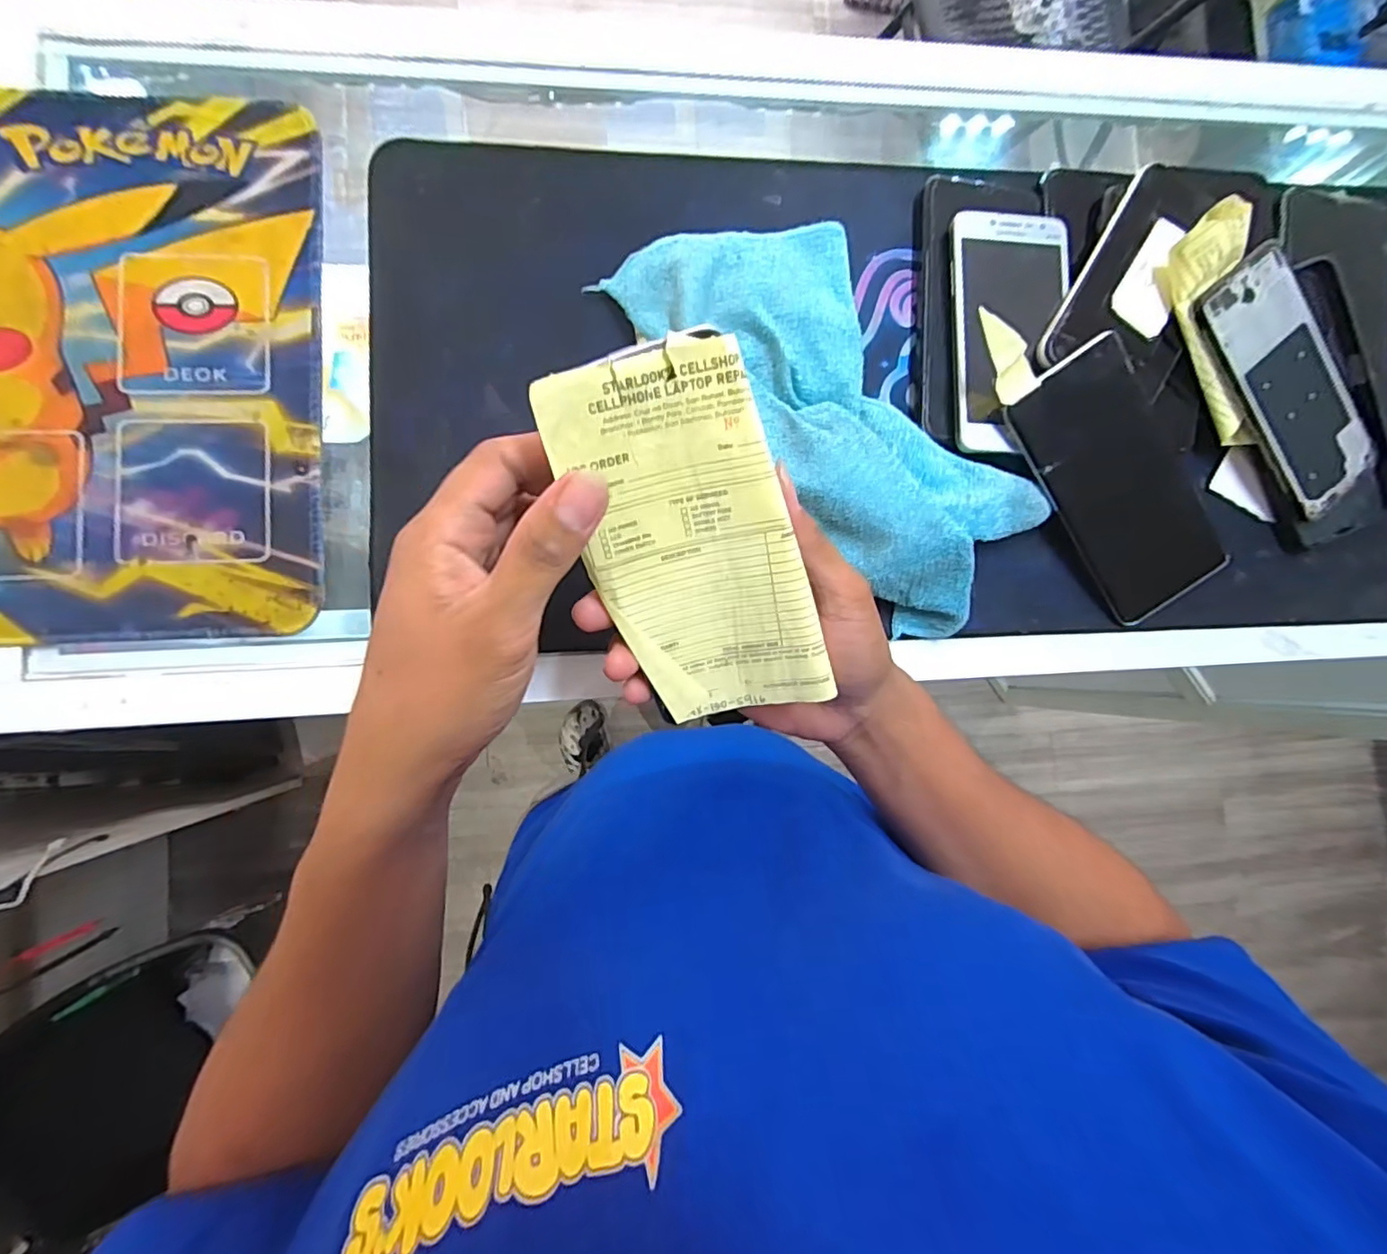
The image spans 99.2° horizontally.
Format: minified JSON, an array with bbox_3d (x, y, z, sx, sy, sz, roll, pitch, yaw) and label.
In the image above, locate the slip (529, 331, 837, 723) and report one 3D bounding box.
[{"bbox_3d":[0.001,-0.029,0.239,0.077,0.008,0.156,-18,117,5],"label":"slip"}]

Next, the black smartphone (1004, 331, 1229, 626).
[{"bbox_3d":[0.250,-0.082,0.342,0.078,0.010,0.153,-35,102,1],"label":"black smartphone"}]

